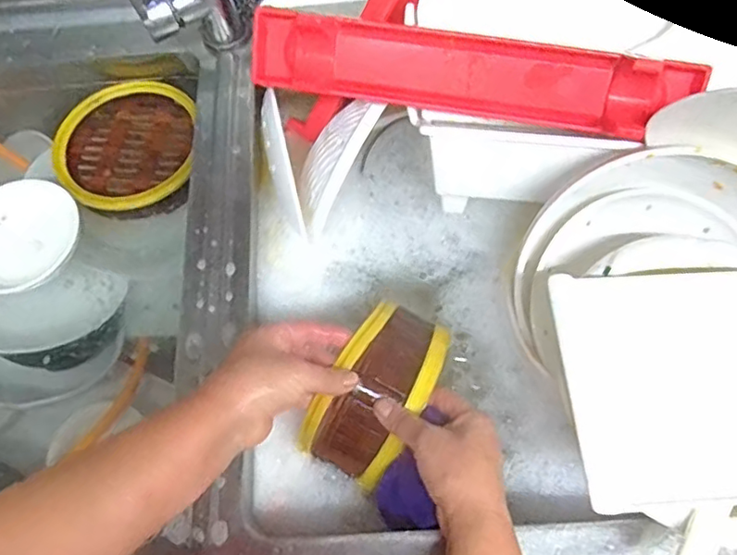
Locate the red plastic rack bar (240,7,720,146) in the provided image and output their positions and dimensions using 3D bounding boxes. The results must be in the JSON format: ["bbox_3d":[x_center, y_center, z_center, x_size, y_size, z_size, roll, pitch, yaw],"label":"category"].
[{"bbox_3d":[0.085,-0.180,0.534,0.390,0.071,0.033,10,28,7],"label":"red plastic rack bar"}]

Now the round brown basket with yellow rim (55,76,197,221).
[{"bbox_3d":[-0.264,-0.145,0.665,0.157,0.024,0.181,-26,66,-8],"label":"round brown basket with yellow rim"}]

